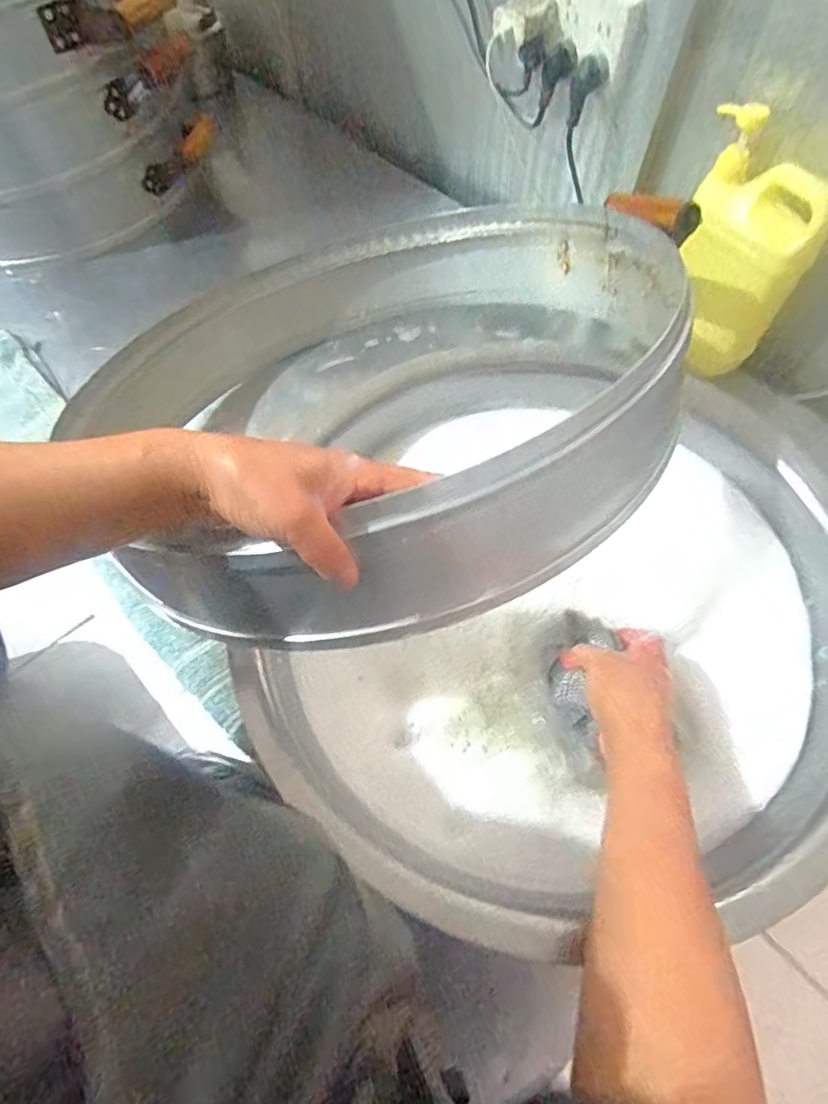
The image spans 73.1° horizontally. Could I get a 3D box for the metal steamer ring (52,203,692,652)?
[{"bbox_3d":[-0.009,-0.180,0.539,0.490,0.140,0.535,-28,41,-11],"label":"metal steamer ring"}]

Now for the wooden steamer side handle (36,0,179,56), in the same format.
[{"bbox_3d":[-0.384,-0.687,0.713,0.171,0.048,0.035,-27,66,-13],"label":"wooden steamer side handle"}]

